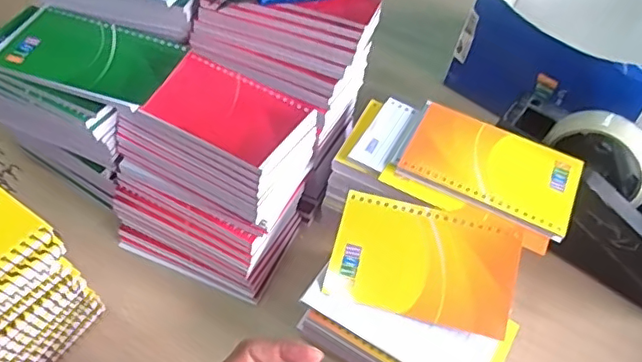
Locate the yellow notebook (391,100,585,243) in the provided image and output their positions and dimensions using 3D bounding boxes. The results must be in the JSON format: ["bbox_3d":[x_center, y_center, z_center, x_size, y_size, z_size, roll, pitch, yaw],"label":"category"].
[{"bbox_3d":[0.129,-0.012,0.436,0.132,0.009,0.085,25,54,15],"label":"yellow notebook"}]

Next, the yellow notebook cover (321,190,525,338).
[{"bbox_3d":[0.072,0.057,0.401,0.126,0.004,0.078,13,75,11],"label":"yellow notebook cover"}]

